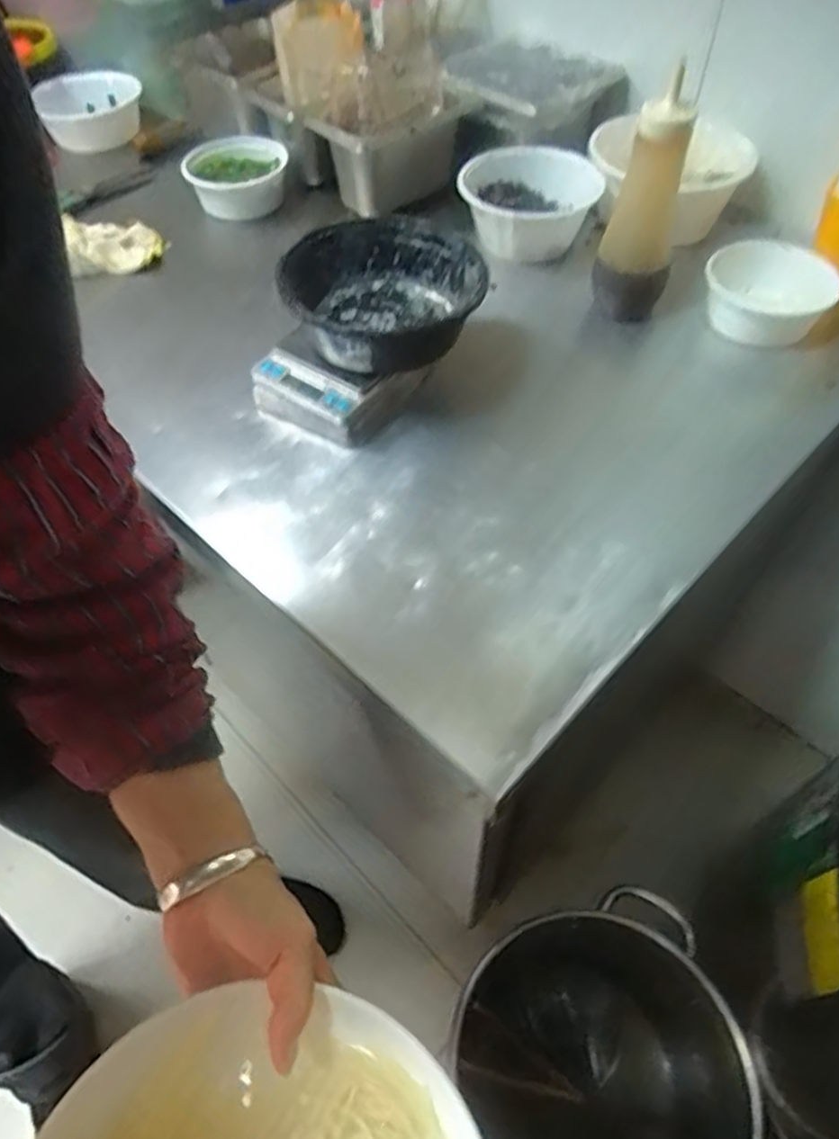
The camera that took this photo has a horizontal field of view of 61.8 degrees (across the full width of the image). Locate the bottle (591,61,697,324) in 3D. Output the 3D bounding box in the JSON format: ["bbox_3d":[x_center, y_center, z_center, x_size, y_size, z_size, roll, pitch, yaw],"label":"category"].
[{"bbox_3d":[0.200,-0.317,0.625,0.066,0.183,0.054,11,55,8],"label":"bottle"}]

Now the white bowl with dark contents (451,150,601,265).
[{"bbox_3d":[0.101,-0.393,0.754,0.127,0.072,0.132,0,54,0],"label":"white bowl with dark contents"}]

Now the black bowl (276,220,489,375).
[{"bbox_3d":[-0.031,-0.236,0.593,0.160,0.059,0.146,0,54,0],"label":"black bowl"}]

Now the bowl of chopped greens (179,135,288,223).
[{"bbox_3d":[-0.214,-0.463,0.827,0.118,0.048,0.113,-14,55,-9],"label":"bowl of chopped greens"}]

